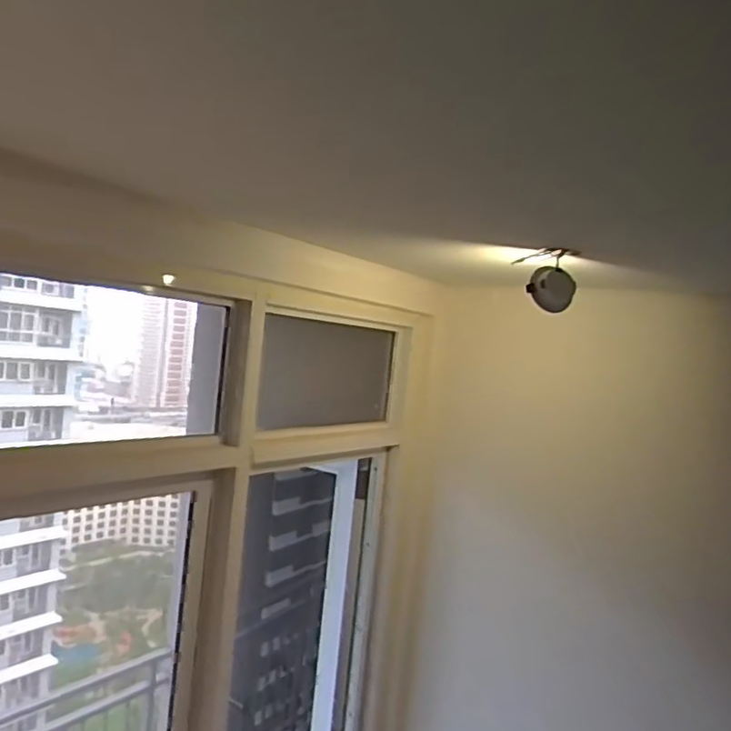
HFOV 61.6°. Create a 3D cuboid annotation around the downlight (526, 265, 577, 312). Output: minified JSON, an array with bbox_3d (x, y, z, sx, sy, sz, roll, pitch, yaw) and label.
[{"bbox_3d":[0.391,-0.160,1.292,0.090,0.084,0.089,7,2,24],"label":"downlight"}]

